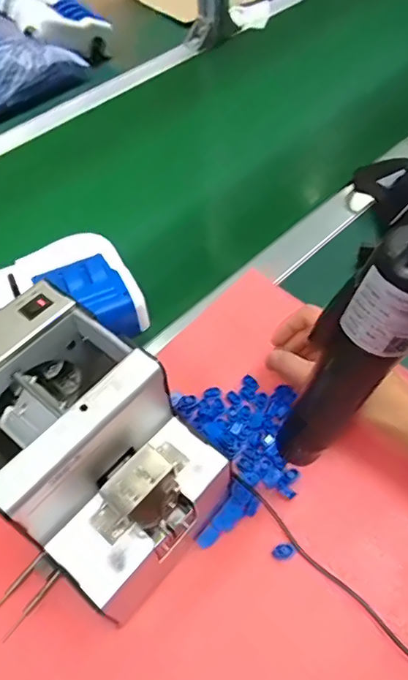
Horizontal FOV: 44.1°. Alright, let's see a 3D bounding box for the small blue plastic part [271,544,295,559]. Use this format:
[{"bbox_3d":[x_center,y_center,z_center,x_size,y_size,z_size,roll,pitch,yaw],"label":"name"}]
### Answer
[{"bbox_3d":[0.060,0.160,0.381,0.017,0.005,0.009,-8,56,-2],"label":"small blue plastic part"}]

